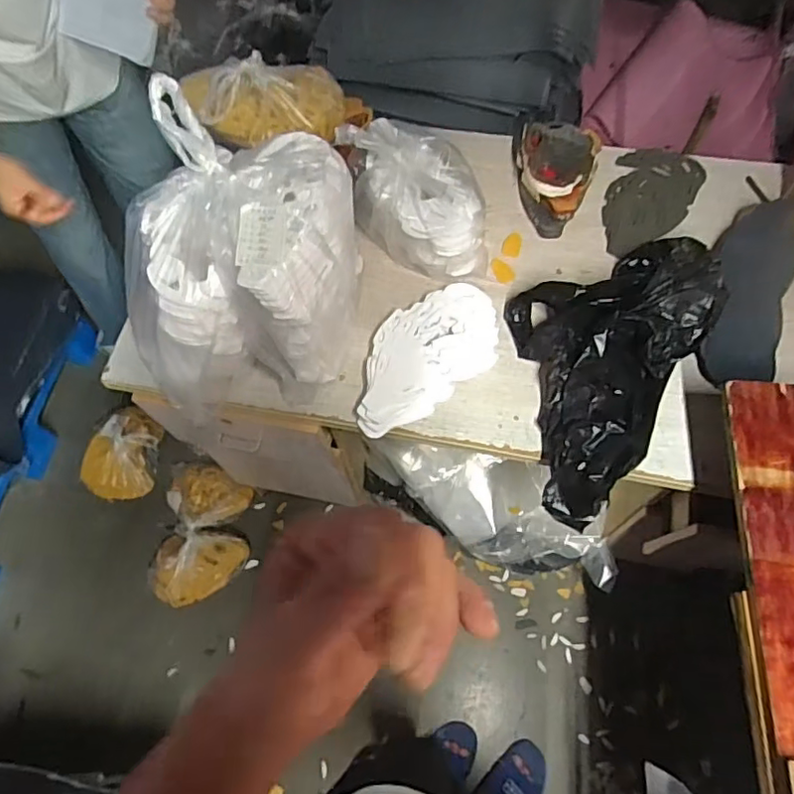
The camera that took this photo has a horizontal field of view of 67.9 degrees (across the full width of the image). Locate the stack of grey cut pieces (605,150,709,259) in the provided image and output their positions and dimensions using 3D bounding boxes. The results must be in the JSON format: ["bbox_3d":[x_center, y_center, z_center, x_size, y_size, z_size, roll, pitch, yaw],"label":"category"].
[{"bbox_3d":[0.410,-0.324,0.970,0.131,0.015,0.246,28,70,15],"label":"stack of grey cut pieces"}]

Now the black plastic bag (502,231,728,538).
[{"bbox_3d":[0.265,-0.067,0.814,0.253,0.077,0.466,30,71,16],"label":"black plastic bag"}]

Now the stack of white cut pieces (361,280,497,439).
[{"bbox_3d":[0.035,-0.057,0.835,0.256,0.052,0.132,-38,69,-13],"label":"stack of white cut pieces"}]

